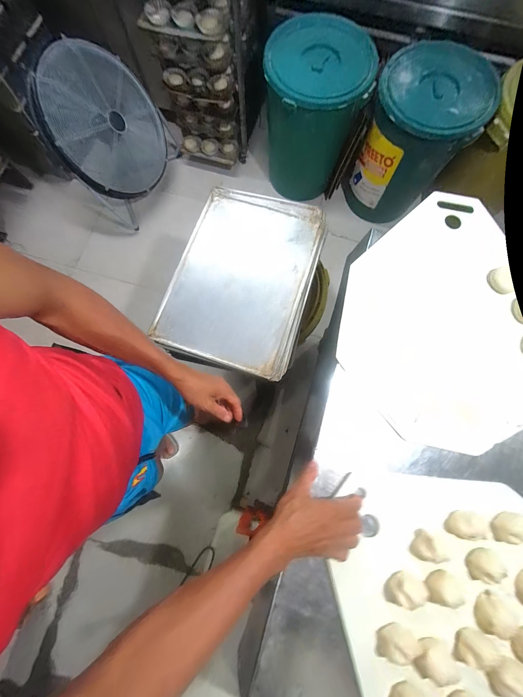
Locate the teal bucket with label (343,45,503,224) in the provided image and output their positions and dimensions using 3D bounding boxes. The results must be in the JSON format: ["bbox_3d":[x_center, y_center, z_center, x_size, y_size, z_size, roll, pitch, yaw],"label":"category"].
[{"bbox_3d":[0.664,-0.922,1.221,0.432,0.512,0.362,27,80,5],"label":"teal bucket with label"}]

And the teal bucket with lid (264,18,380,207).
[{"bbox_3d":[0.235,-1.108,1.258,0.411,0.505,0.390,0,79,0],"label":"teal bucket with lid"}]

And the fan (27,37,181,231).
[{"bbox_3d":[-0.690,-1.033,1.264,0.581,0.533,0.384,-44,82,-8],"label":"fan"}]

